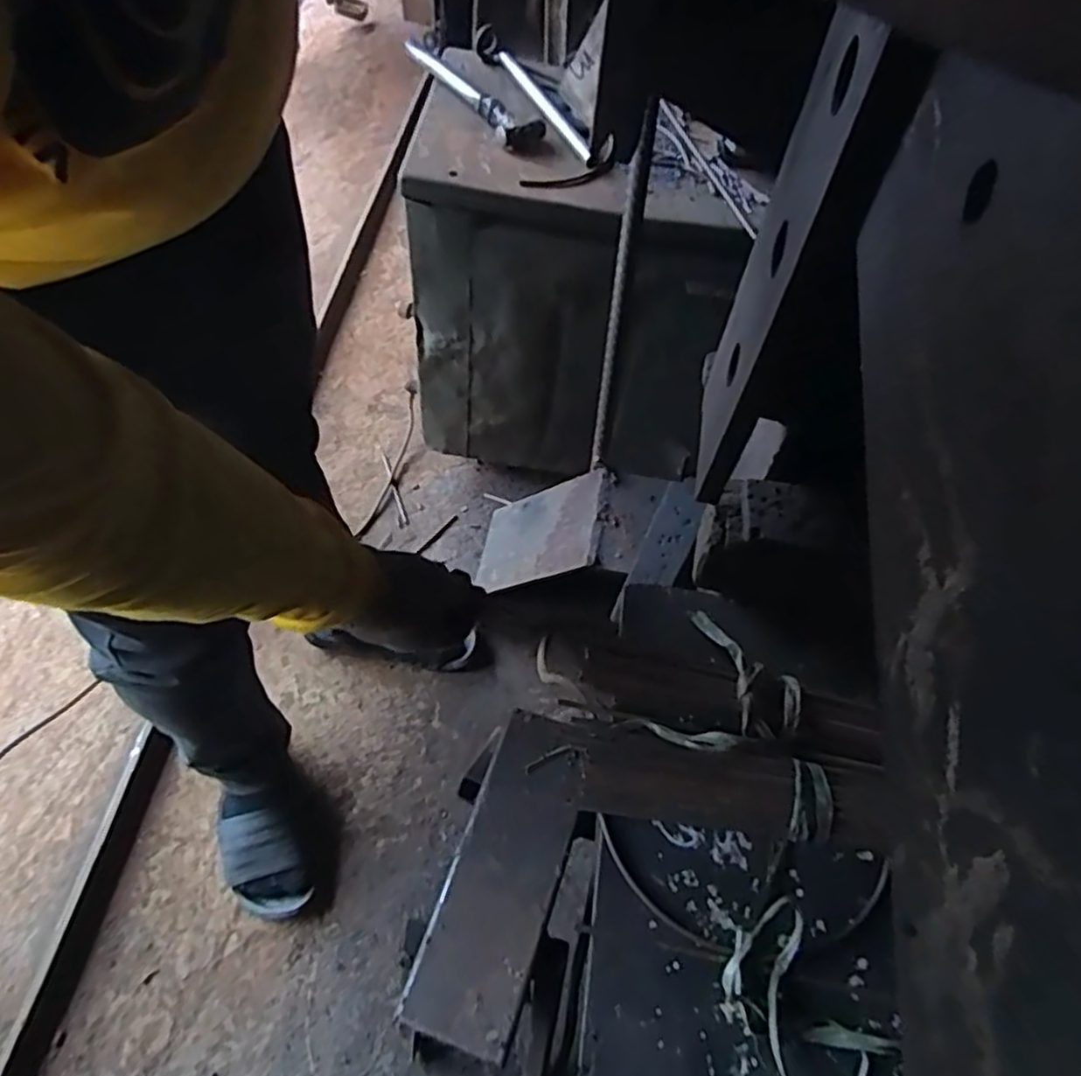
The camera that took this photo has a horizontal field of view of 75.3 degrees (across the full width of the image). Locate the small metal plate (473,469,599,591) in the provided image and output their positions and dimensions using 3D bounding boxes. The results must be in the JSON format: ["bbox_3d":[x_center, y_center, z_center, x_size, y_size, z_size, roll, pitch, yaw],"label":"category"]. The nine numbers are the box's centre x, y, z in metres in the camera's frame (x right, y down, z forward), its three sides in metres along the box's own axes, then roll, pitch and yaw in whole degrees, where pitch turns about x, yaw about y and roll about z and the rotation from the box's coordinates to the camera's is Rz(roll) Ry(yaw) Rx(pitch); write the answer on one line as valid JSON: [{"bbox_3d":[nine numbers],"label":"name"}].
[{"bbox_3d":[-0.009,-0.004,0.990,0.008,0.221,0.145,35,51,-36],"label":"small metal plate"}]

